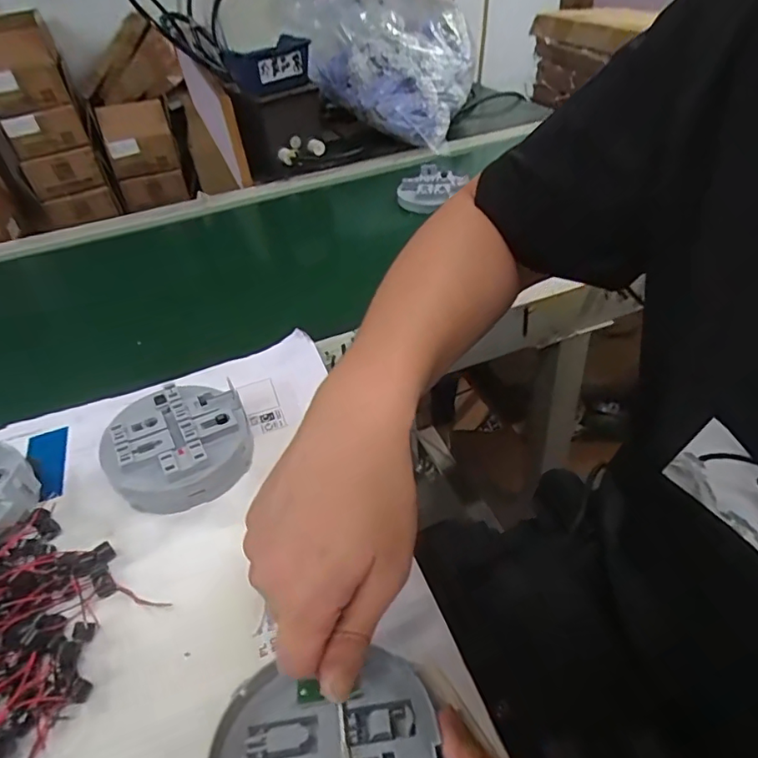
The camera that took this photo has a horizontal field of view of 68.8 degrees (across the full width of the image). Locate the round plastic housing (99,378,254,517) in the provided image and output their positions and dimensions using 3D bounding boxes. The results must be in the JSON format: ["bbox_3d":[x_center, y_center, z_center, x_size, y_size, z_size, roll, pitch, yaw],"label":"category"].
[{"bbox_3d":[-0.150,0.049,0.417,0.099,0.042,0.097,-4,40,3],"label":"round plastic housing"}]

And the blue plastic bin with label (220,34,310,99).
[{"bbox_3d":[-0.171,-0.489,0.868,0.128,0.059,0.069,-21,42,-16],"label":"blue plastic bin with label"}]

